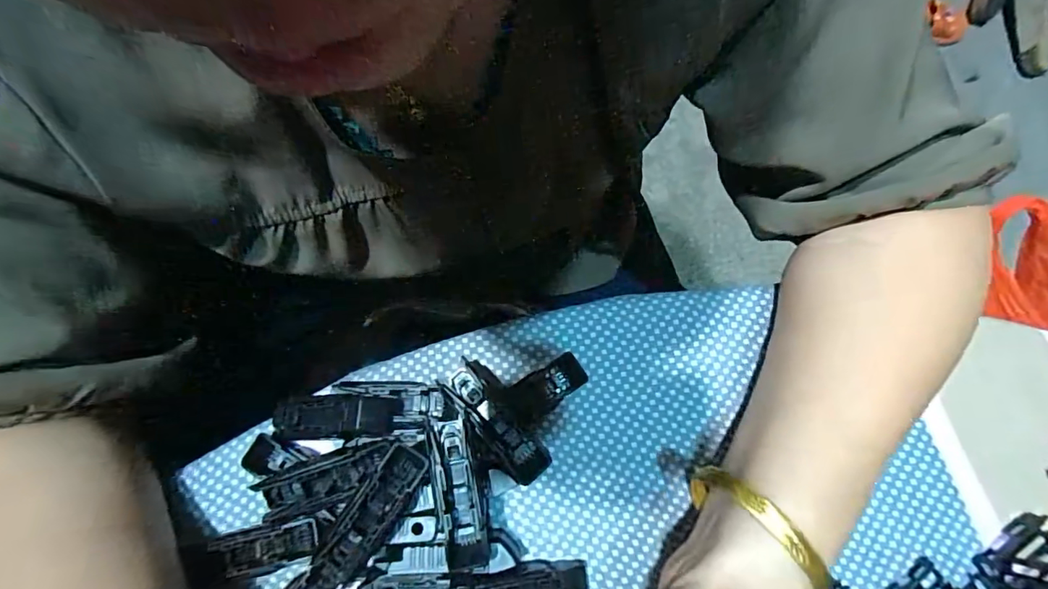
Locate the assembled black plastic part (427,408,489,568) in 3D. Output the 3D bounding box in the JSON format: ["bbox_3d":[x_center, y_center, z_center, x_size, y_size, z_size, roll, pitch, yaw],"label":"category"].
[{"bbox_3d":[-0.032,0.092,0.222,0.020,0.016,0.066,-14,78,-2],"label":"assembled black plastic part"}]

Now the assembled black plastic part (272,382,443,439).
[{"bbox_3d":[-0.087,0.061,0.247,0.085,0.015,0.027,-1,78,0],"label":"assembled black plastic part"}]

